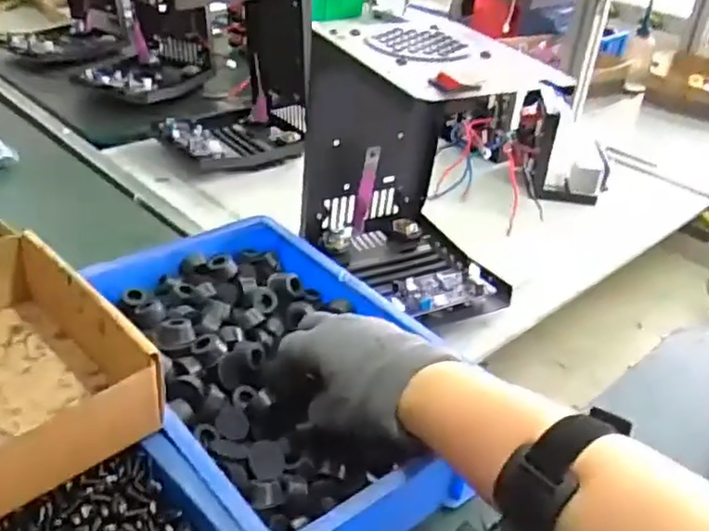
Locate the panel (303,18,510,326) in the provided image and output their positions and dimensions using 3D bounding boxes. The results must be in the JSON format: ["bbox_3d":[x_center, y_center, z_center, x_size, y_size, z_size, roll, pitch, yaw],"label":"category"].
[{"bbox_3d":[0.053,-0.084,0.666,0.156,0.242,0.183,-11,36,-23],"label":"panel"}]

